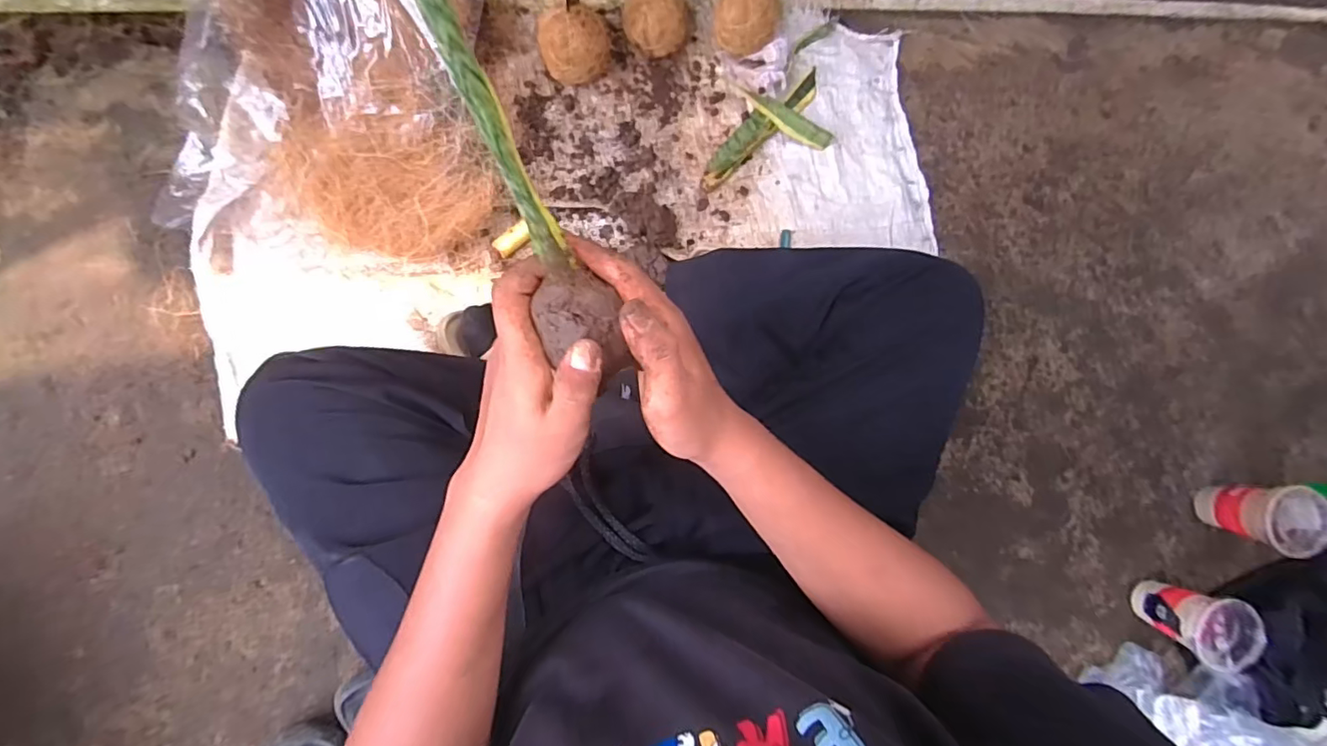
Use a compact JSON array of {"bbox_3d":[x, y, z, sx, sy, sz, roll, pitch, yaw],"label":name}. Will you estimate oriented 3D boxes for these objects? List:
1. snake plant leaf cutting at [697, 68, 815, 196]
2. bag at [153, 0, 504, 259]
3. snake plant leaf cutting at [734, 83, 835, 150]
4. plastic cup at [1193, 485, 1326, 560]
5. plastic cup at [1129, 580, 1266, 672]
[{"bbox_3d":[0.129,-0.332,0.760,0.228,0.028,0.041,-43,95,-6],"label":"snake plant leaf cutting"},{"bbox_3d":[-0.353,-0.359,0.644,0.326,0.115,0.448,4,88,-8],"label":"bag"},{"bbox_3d":[0.163,-0.346,0.763,0.146,0.032,0.029,30,85,-6],"label":"snake plant leaf cutting"},{"bbox_3d":[0.829,0.197,0.781,0.087,0.114,0.087,0,89,-8],"label":"plastic cup"},{"bbox_3d":[0.722,0.340,0.760,0.086,0.111,0.087,0,89,-8],"label":"plastic cup"}]

